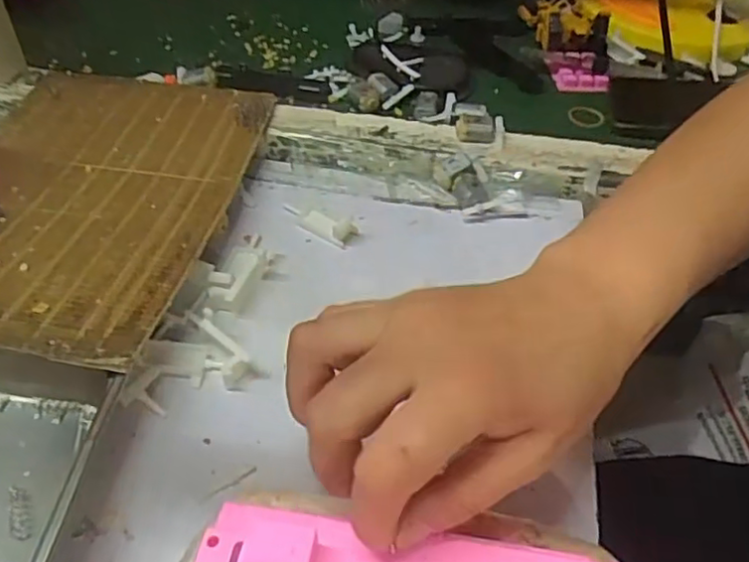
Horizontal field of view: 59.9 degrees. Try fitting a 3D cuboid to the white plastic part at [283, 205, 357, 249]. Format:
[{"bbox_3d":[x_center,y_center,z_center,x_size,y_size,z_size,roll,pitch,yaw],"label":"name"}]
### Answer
[{"bbox_3d":[-0.038,-0.041,0.446,0.054,0.006,0.022,27,50,21],"label":"white plastic part"}]

